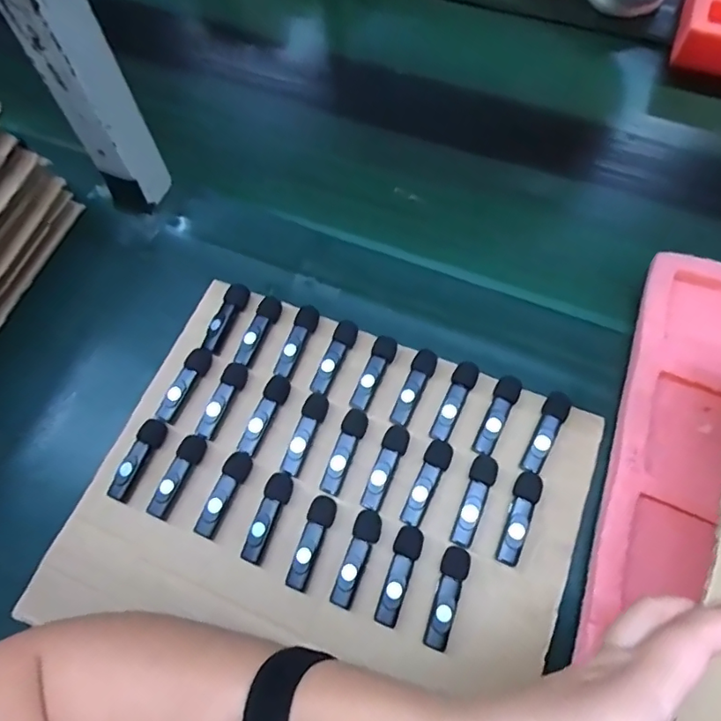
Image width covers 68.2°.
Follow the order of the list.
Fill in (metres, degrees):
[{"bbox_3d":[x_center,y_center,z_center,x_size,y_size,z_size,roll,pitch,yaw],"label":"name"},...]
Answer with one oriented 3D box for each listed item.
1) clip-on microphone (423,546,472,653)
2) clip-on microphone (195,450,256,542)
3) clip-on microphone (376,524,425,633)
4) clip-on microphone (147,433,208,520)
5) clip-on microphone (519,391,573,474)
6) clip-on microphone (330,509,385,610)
[{"bbox_3d":[0.058,0.162,0.366,0.019,0.017,0.065,20,66,12],"label":"clip-on microphone"},{"bbox_3d":[-0.102,0.099,0.398,0.015,0.014,0.066,21,66,12],"label":"clip-on microphone"},{"bbox_3d":[0.026,0.150,0.373,0.019,0.018,0.066,20,66,12],"label":"clip-on microphone"},{"bbox_3d":[-0.139,0.087,0.405,0.016,0.016,0.064,19,66,11],"label":"clip-on microphone"},{"bbox_3d":[0.140,0.056,0.406,0.018,0.017,0.066,28,68,15],"label":"clip-on microphone"},{"bbox_3d":[-0.002,0.140,0.377,0.019,0.014,0.066,19,66,11],"label":"clip-on microphone"}]

